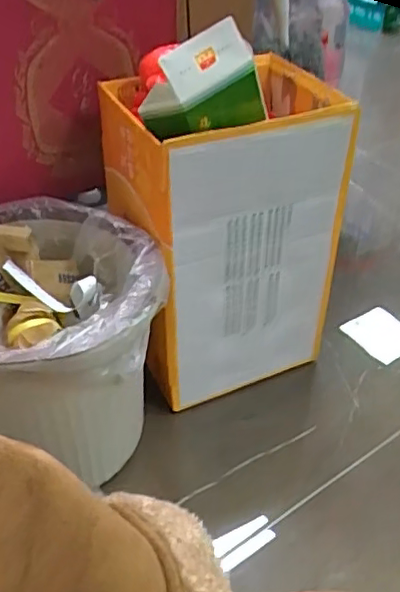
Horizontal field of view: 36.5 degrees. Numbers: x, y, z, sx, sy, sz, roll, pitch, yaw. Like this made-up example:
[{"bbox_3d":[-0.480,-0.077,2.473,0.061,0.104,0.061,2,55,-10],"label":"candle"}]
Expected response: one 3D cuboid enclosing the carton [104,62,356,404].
[{"bbox_3d":[0.026,-0.071,0.809,0.252,0.404,0.206,-15,42,-18],"label":"carton"}]

